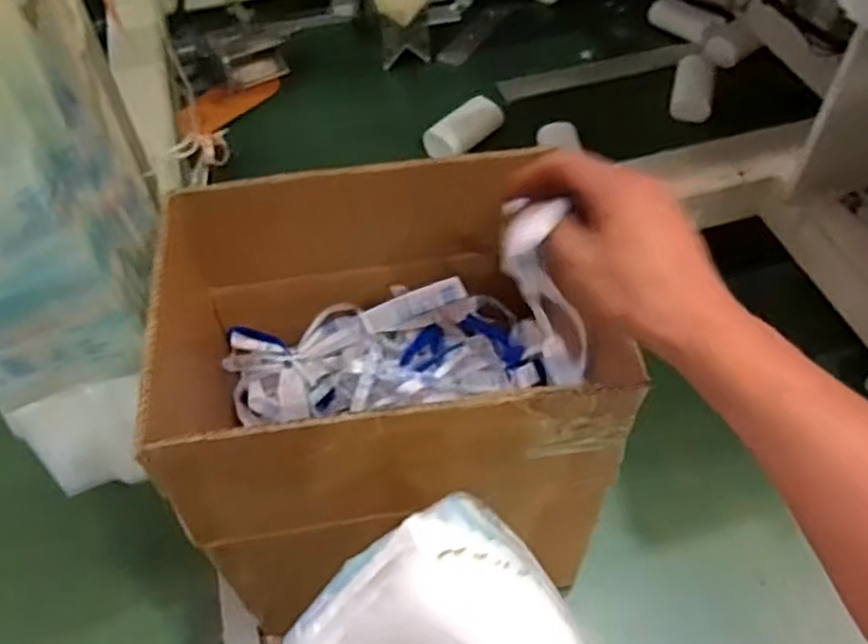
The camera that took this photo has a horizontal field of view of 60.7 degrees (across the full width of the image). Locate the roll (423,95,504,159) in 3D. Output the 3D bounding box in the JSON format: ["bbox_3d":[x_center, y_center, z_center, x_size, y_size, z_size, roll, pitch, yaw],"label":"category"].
[{"bbox_3d":[0.051,-0.320,1.204,0.070,0.058,0.142,35,61,26],"label":"roll"}]

